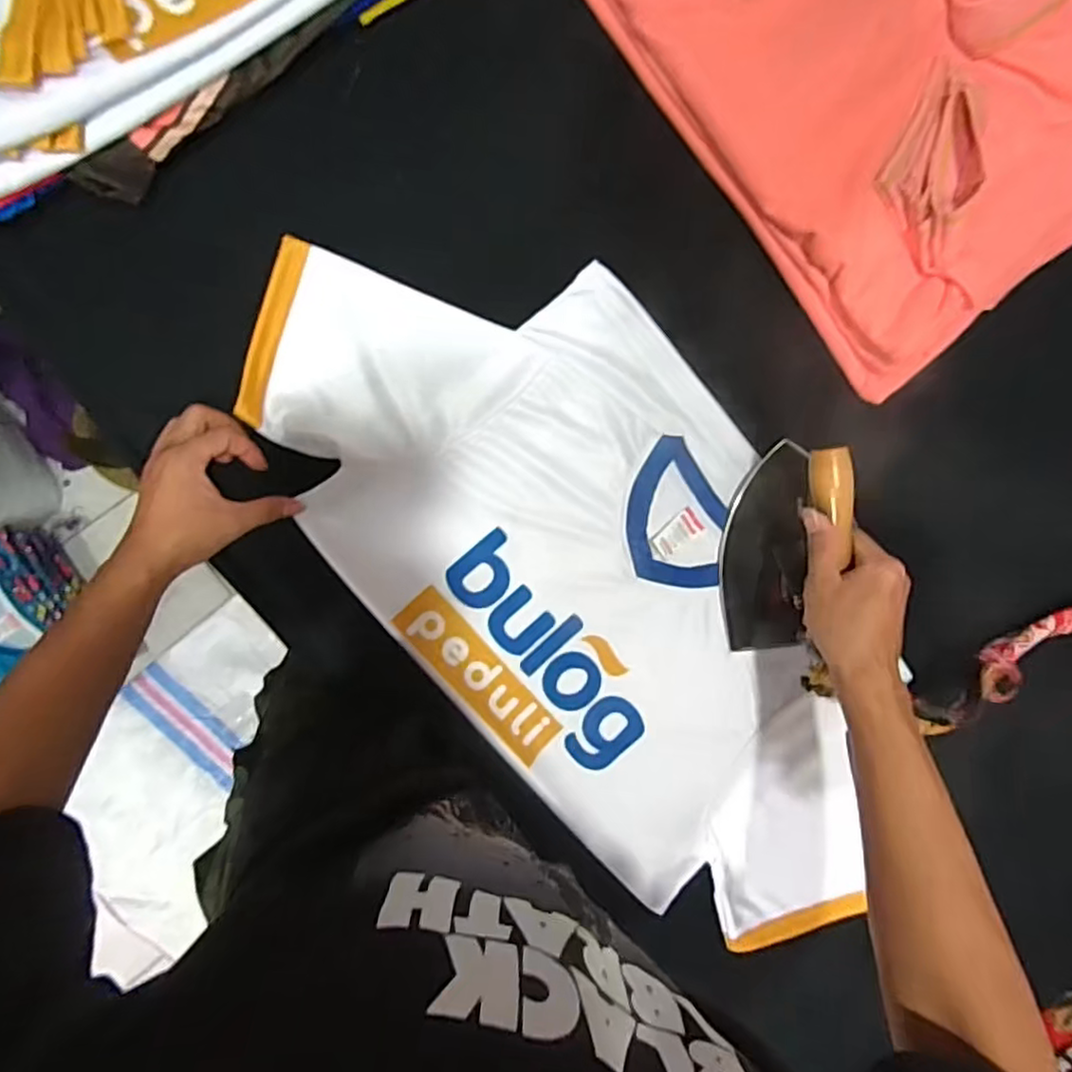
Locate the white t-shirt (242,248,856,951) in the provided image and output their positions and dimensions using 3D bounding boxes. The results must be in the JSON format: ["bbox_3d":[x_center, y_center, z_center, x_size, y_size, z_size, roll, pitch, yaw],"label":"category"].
[{"bbox_3d":[0.073,0.051,0.615,0.353,0.035,0.763,-37,97,-3],"label":"white t-shirt"}]

